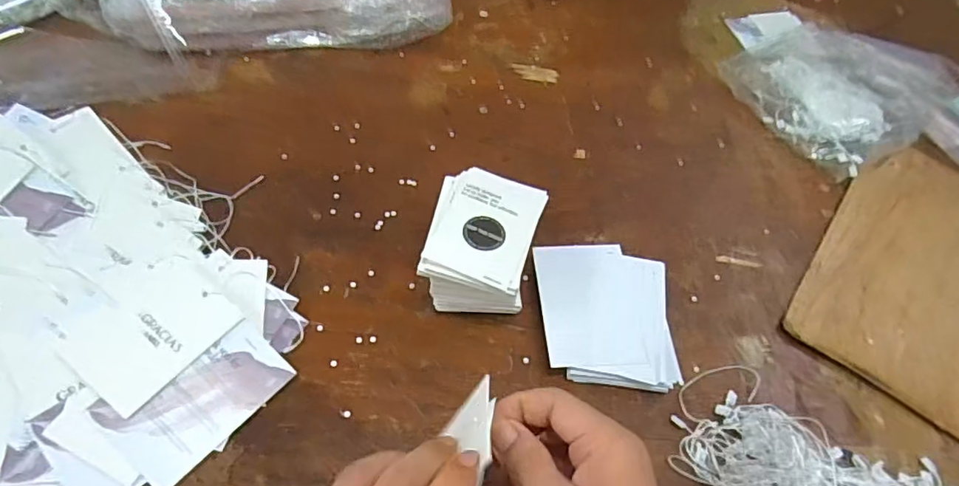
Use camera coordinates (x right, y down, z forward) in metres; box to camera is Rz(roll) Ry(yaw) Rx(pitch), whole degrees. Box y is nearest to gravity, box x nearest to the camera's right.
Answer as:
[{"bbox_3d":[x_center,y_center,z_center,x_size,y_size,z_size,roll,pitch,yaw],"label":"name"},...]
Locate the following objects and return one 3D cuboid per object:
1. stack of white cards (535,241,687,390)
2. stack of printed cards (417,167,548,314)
[{"bbox_3d":[0.094,0.053,0.422,0.097,0.018,0.114,0,54,-5],"label":"stack of white cards"},{"bbox_3d":[0.002,0.005,0.419,0.075,0.063,0.097,13,54,4],"label":"stack of printed cards"}]

